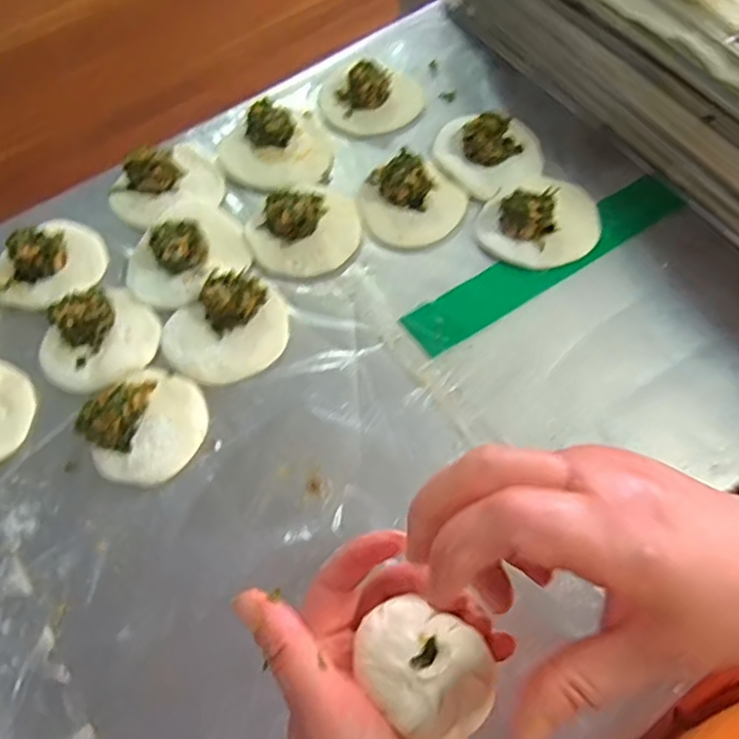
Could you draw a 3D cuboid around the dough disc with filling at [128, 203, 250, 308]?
[{"bbox_3d":[-0.152,-0.101,0.528,0.100,0.024,0.088,-35,67,-14],"label":"dough disc with filling"}]

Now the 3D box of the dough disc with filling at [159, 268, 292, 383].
[{"bbox_3d":[-0.111,-0.033,0.496,0.097,0.026,0.079,-22,65,-8],"label":"dough disc with filling"}]

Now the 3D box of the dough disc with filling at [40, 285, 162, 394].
[{"bbox_3d":[-0.210,-0.027,0.496,0.088,0.023,0.079,-36,68,-15],"label":"dough disc with filling"}]

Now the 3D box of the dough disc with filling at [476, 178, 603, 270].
[{"bbox_3d":[0.141,-0.127,0.533,0.095,0.031,0.081,19,66,11],"label":"dough disc with filling"}]

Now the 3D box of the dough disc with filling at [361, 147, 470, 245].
[{"bbox_3d":[0.038,-0.145,0.548,0.088,0.027,0.082,-1,63,2],"label":"dough disc with filling"}]

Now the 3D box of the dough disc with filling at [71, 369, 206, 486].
[{"bbox_3d":[-0.161,0.036,0.460,0.079,0.031,0.085,-1,63,2],"label":"dough disc with filling"}]

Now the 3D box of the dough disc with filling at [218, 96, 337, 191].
[{"bbox_3d":[-0.080,-0.204,0.578,0.092,0.022,0.095,-1,63,2],"label":"dough disc with filling"}]

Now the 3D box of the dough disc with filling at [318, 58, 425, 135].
[{"bbox_3d":[0.001,-0.258,0.601,0.095,0.028,0.073,4,64,5],"label":"dough disc with filling"}]

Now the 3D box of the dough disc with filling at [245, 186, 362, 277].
[{"bbox_3d":[-0.053,-0.120,0.535,0.092,0.025,0.080,-37,68,-15],"label":"dough disc with filling"}]

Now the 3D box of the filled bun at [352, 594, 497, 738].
[{"bbox_3d":[0.021,0.111,0.241,0.052,0.025,0.040,38,71,19],"label":"filled bun"}]

